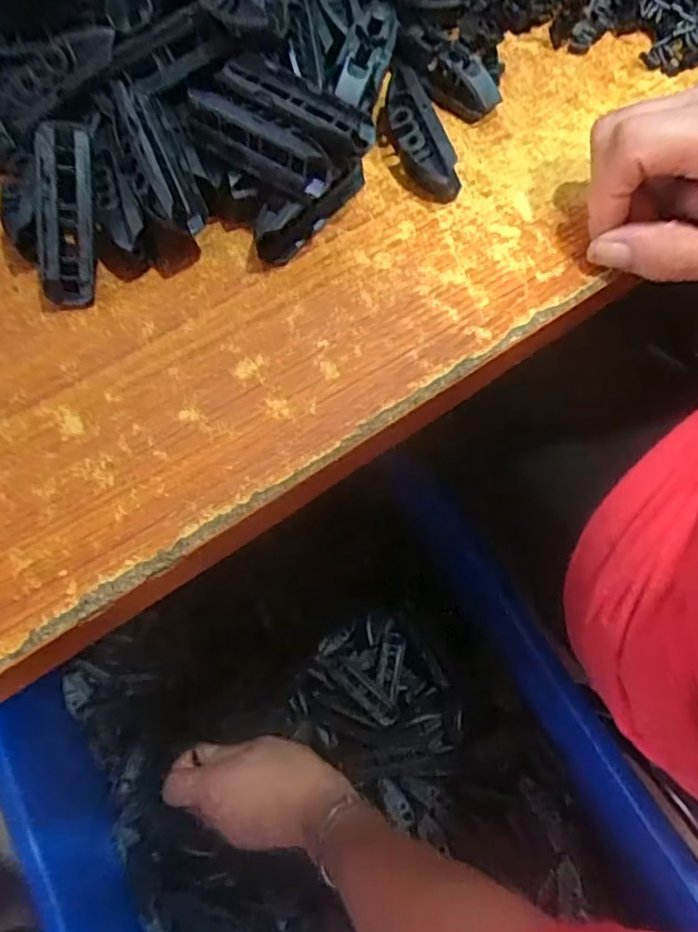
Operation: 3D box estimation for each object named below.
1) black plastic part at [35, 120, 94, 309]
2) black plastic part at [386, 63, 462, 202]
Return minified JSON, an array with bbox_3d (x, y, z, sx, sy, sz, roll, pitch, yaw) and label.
[{"bbox_3d":[-0.120,-0.106,0.272,0.022,0.007,0.074,0,97,0],"label":"black plastic part"},{"bbox_3d":[0.031,-0.158,0.306,0.020,0.024,0.070,-18,67,-8],"label":"black plastic part"}]

